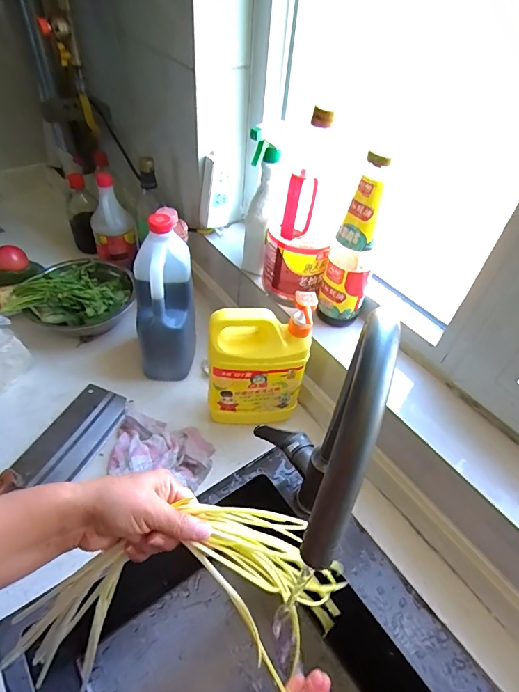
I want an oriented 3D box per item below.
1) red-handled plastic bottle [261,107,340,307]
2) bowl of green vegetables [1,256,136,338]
[{"bbox_3d":[0.063,-0.199,0.606,0.099,0.265,0.117,7,46,0],"label":"red-handled plastic bottle"},{"bbox_3d":[-0.332,-0.103,0.780,0.186,0.082,0.191,3,46,-3],"label":"bowl of green vegetables"}]

